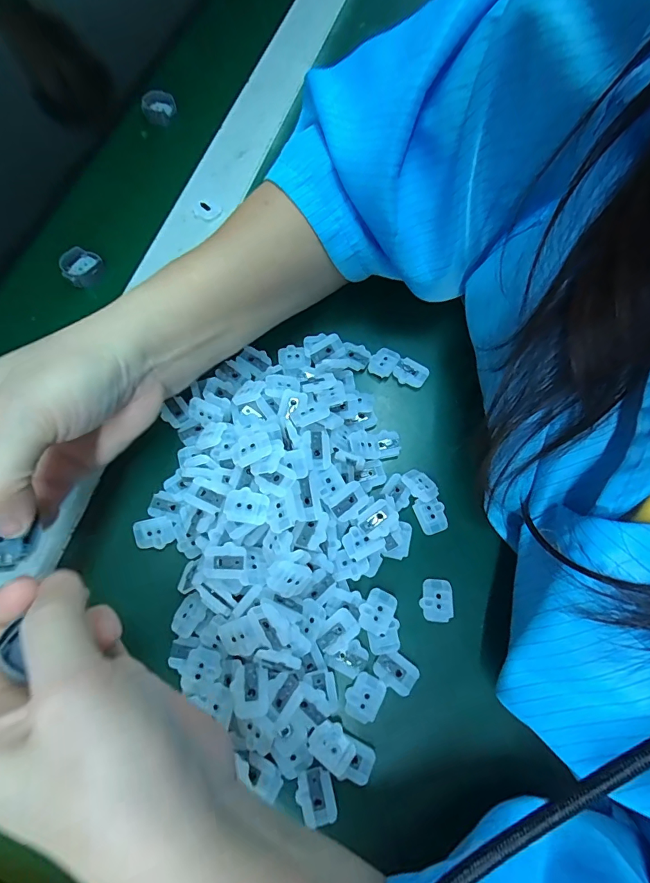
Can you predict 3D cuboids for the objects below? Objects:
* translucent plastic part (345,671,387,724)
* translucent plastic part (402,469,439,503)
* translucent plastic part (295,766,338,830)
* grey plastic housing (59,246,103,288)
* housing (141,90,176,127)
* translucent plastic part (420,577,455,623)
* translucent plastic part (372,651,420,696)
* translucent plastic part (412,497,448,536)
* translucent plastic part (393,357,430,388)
[{"bbox_3d":[0.020,0.128,0.212,0.017,0.004,0.021,27,72,8],"label":"translucent plastic part"},{"bbox_3d":[0.057,0.026,0.252,0.015,0.007,0.022,-33,74,-12],"label":"translucent plastic part"},{"bbox_3d":[-0.004,0.167,0.199,0.017,0.004,0.021,-15,71,-7],"label":"translucent plastic part"},{"bbox_3d":[-0.183,-0.132,0.318,0.027,0.011,0.027,0,70,-1],"label":"grey plastic housing"},{"bbox_3d":[-0.153,-0.308,0.390,0.029,0.019,0.023,-17,71,-7],"label":"housing"},{"bbox_3d":[0.061,0.087,0.232,0.017,0.005,0.022,2,70,0],"label":"translucent plastic part"},{"bbox_3d":[0.037,0.119,0.220,0.021,0.006,0.016,35,73,11],"label":"translucent plastic part"},{"bbox_3d":[0.062,0.043,0.247,0.017,0.004,0.020,-18,71,-7],"label":"translucent plastic part"},{"bbox_3d":[0.057,-0.045,0.283,0.021,0.007,0.017,31,72,10],"label":"translucent plastic part"}]

